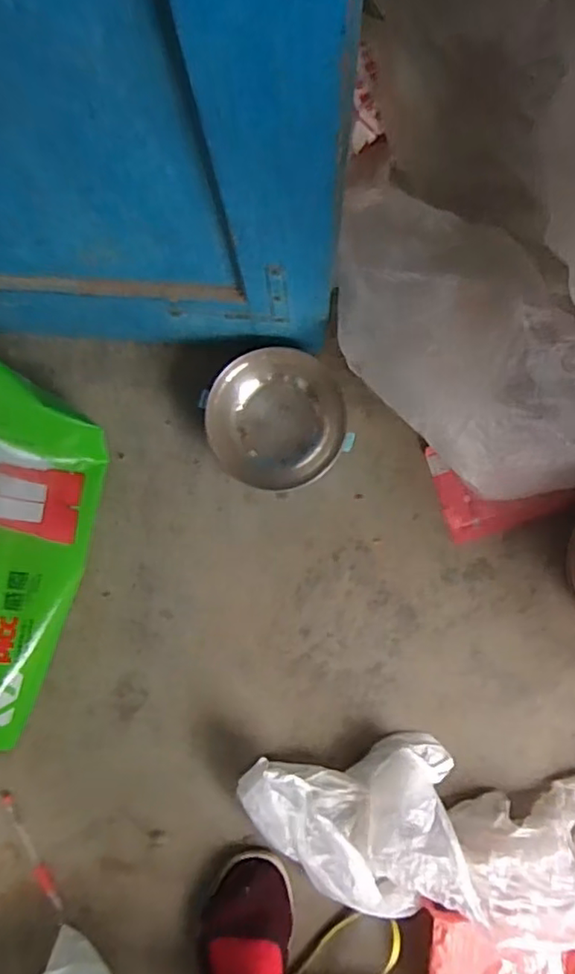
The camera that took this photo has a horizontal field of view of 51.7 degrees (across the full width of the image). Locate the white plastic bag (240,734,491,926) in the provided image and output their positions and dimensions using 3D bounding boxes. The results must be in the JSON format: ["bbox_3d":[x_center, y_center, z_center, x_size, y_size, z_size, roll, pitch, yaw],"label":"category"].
[{"bbox_3d":[0.069,0.353,0.616,0.226,0.076,0.157,1,86,0],"label":"white plastic bag"}]

